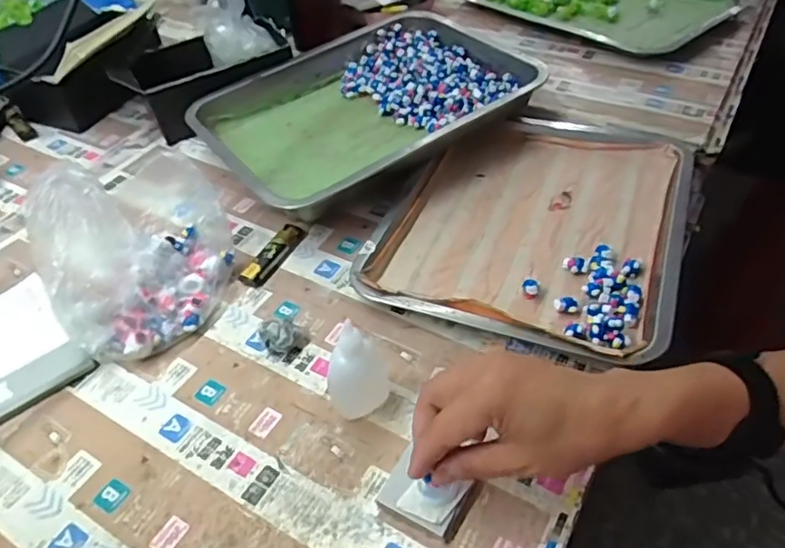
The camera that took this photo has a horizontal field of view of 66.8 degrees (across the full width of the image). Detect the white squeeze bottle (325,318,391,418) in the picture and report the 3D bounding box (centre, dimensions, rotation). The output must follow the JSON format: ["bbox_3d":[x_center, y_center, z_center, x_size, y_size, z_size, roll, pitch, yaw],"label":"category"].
[{"bbox_3d":[-0.026,0.063,0.426,0.044,0.085,0.041,-5,45,-1],"label":"white squeeze bottle"}]

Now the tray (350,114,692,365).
[{"bbox_3d":[0.135,-0.056,0.567,0.261,0.035,0.307,15,48,18],"label":"tray"}]

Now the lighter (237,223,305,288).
[{"bbox_3d":[-0.112,-0.020,0.560,0.021,0.014,0.079,18,49,21],"label":"lighter"}]

